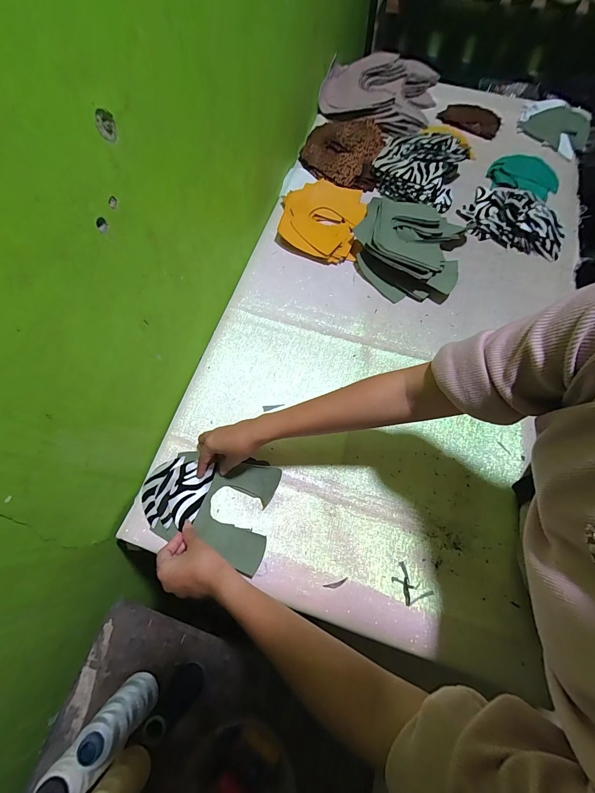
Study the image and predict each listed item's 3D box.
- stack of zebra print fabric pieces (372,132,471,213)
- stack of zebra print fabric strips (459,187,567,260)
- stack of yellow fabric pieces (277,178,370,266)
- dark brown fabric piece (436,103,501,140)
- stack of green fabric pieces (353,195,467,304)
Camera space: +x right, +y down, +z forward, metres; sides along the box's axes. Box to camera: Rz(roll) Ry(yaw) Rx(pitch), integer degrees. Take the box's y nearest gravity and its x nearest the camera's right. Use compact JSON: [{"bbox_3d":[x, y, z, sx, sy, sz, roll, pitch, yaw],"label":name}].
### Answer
[{"bbox_3d":[0.255,-0.486,0.675,0.175,0.049,0.170,18,72,6],"label":"stack of zebra print fabric pieces"},{"bbox_3d":[0.435,-0.350,0.638,0.122,0.057,0.205,-43,76,-13],"label":"stack of zebra print fabric strips"},{"bbox_3d":[0.048,-0.365,0.662,0.165,0.032,0.179,15,72,5],"label":"stack of yellow fabric pieces"},{"bbox_3d":[0.409,-0.662,0.764,0.139,0.010,0.102,15,70,6],"label":"dark brown fabric piece"},{"bbox_3d":[0.217,-0.294,0.622,0.199,0.061,0.218,20,72,7],"label":"stack of green fabric pieces"}]

